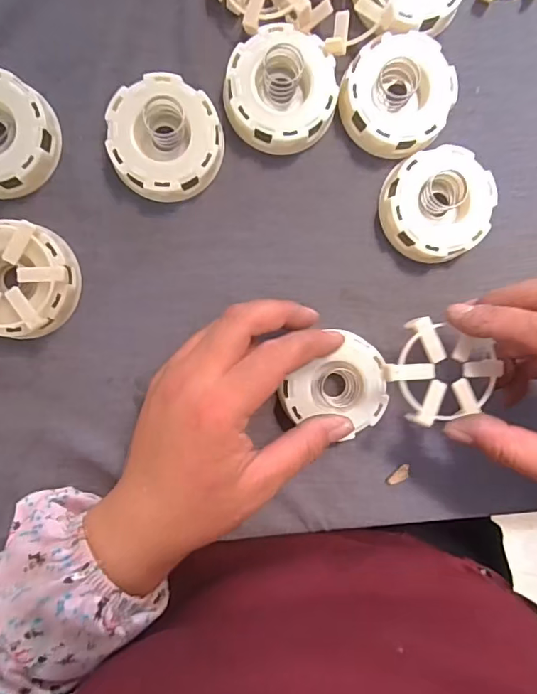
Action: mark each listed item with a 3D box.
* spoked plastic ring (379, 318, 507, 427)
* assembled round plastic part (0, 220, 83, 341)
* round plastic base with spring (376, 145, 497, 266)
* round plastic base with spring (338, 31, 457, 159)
[{"bbox_3d":[0.093,0.017,0.264,0.060,0.008,0.054,21,91,-6],"label":"spoked plastic ring"},{"bbox_3d":[-0.144,-0.038,0.279,0.062,0.031,0.063,0,93,-5],"label":"assembled round plastic part"},{"bbox_3d":[0.103,-0.086,0.297,0.063,0.026,0.063,0,93,-5],"label":"round plastic base with spring"},{"bbox_3d":[0.078,-0.148,0.291,0.063,0.027,0.063,0,93,-5],"label":"round plastic base with spring"}]

